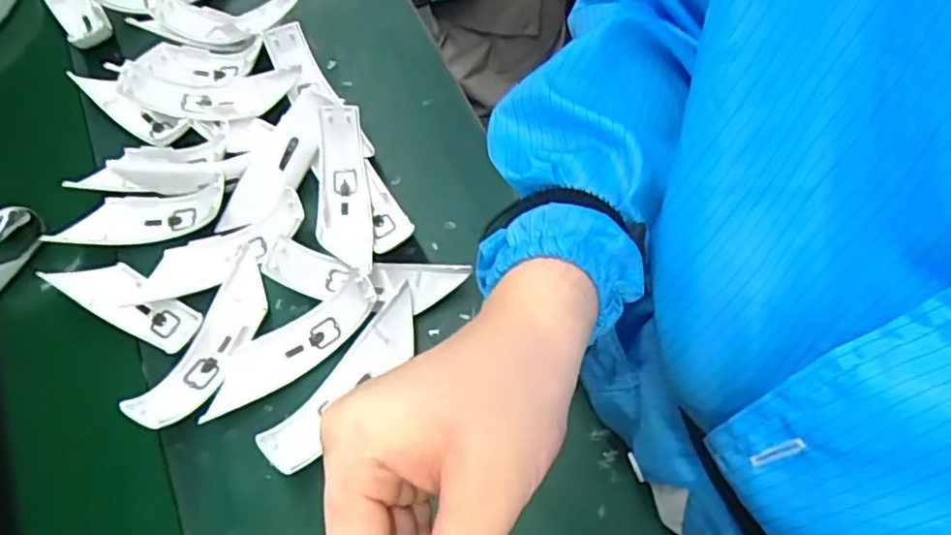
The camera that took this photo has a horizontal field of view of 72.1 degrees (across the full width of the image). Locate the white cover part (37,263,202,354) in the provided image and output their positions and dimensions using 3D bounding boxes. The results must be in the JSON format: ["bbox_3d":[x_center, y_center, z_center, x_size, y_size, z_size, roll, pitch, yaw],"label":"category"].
[{"bbox_3d":[-0.323,0.030,0.605,0.143,0.025,0.049,25,71,16],"label":"white cover part"}]

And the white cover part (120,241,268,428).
[{"bbox_3d":[-0.231,0.059,0.579,0.053,0.044,0.175,19,69,13],"label":"white cover part"}]

